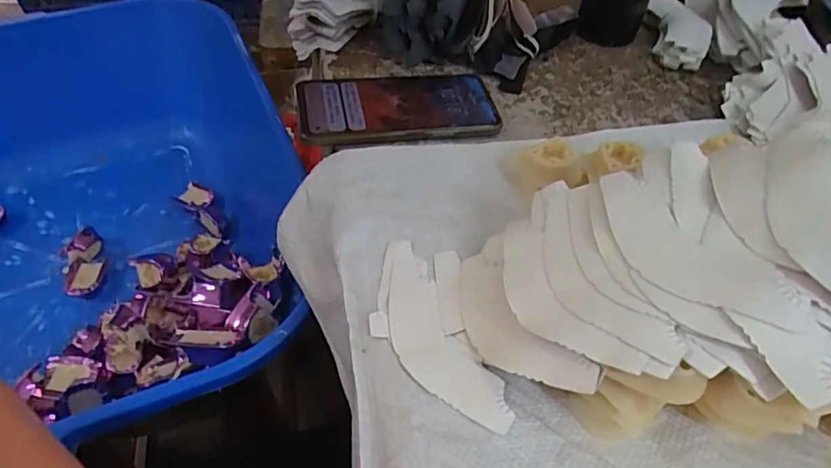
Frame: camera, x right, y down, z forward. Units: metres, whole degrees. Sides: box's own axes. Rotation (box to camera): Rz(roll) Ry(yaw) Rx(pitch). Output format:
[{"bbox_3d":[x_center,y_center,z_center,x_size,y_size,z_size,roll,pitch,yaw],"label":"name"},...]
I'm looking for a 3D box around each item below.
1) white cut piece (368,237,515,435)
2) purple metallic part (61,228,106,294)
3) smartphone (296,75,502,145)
[{"bbox_3d":[0.005,0.058,0.310,0.047,0.004,0.129,-18,53,-22],"label":"white cut piece"},{"bbox_3d":[-0.387,0.031,0.625,0.044,0.028,0.086,-14,51,-15],"label":"purple metallic part"},{"bbox_3d":[-0.014,-0.110,0.446,0.166,0.016,0.085,-6,50,-15],"label":"smartphone"}]

